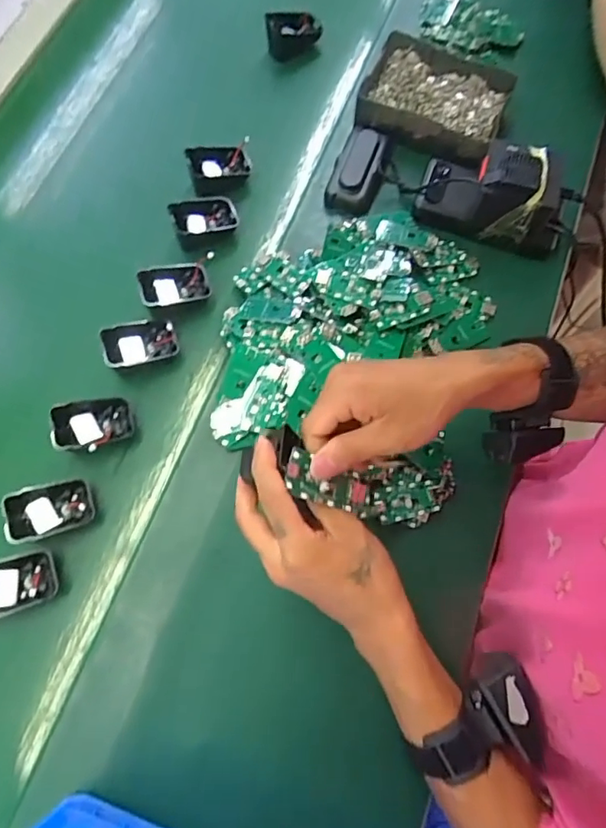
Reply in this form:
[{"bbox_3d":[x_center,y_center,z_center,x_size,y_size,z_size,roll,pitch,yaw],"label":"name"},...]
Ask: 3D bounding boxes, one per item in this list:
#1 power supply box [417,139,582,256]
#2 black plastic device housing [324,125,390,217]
[{"bbox_3d":[0.202,-0.233,0.568,0.153,0.078,0.075,19,74,6],"label":"power supply box"},{"bbox_3d":[0.062,-0.269,0.600,0.053,0.035,0.102,17,74,5],"label":"black plastic device housing"}]

